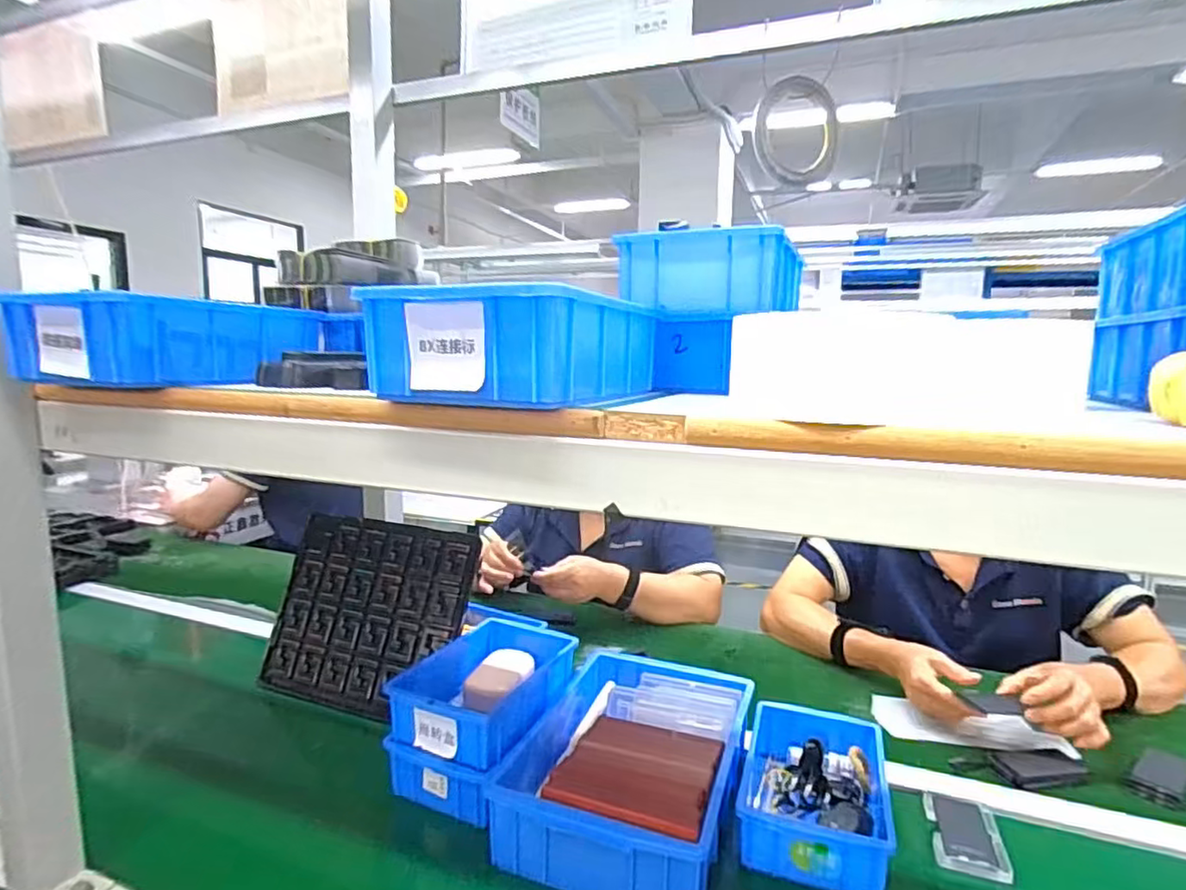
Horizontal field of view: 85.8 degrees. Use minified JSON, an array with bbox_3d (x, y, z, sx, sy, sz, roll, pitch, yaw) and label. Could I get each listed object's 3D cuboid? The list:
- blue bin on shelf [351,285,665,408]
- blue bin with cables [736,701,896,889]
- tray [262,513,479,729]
[{"bbox_3d":[-0.044,-0.063,0.421,0.130,0.058,0.181,4,9,19],"label":"blue bin on shelf"},{"bbox_3d":[0.226,0.351,0.656,0.133,0.057,0.215,4,9,19],"label":"blue bin with cables"},{"bbox_3d":[-0.315,0.231,0.884,0.304,0.249,0.016,5,-17,21],"label":"tray"}]

